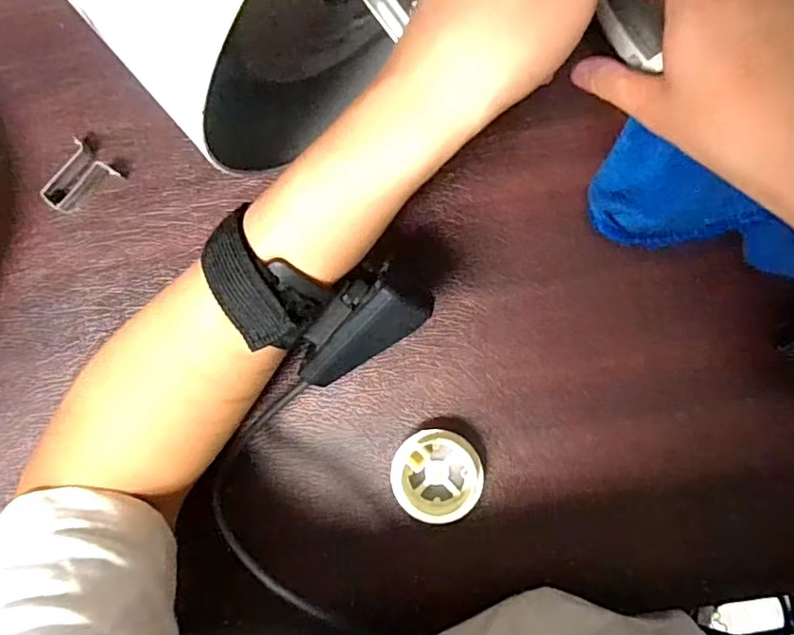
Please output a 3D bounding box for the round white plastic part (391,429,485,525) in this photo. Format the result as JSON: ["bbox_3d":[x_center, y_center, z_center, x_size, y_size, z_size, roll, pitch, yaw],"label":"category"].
[{"bbox_3d":[0.022,0.085,0.325,0.047,0.022,0.047,0,86,4],"label":"round white plastic part"}]

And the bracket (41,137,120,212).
[{"bbox_3d":[-0.186,-0.079,0.351,0.027,0.011,0.038,41,89,6],"label":"bracket"}]

